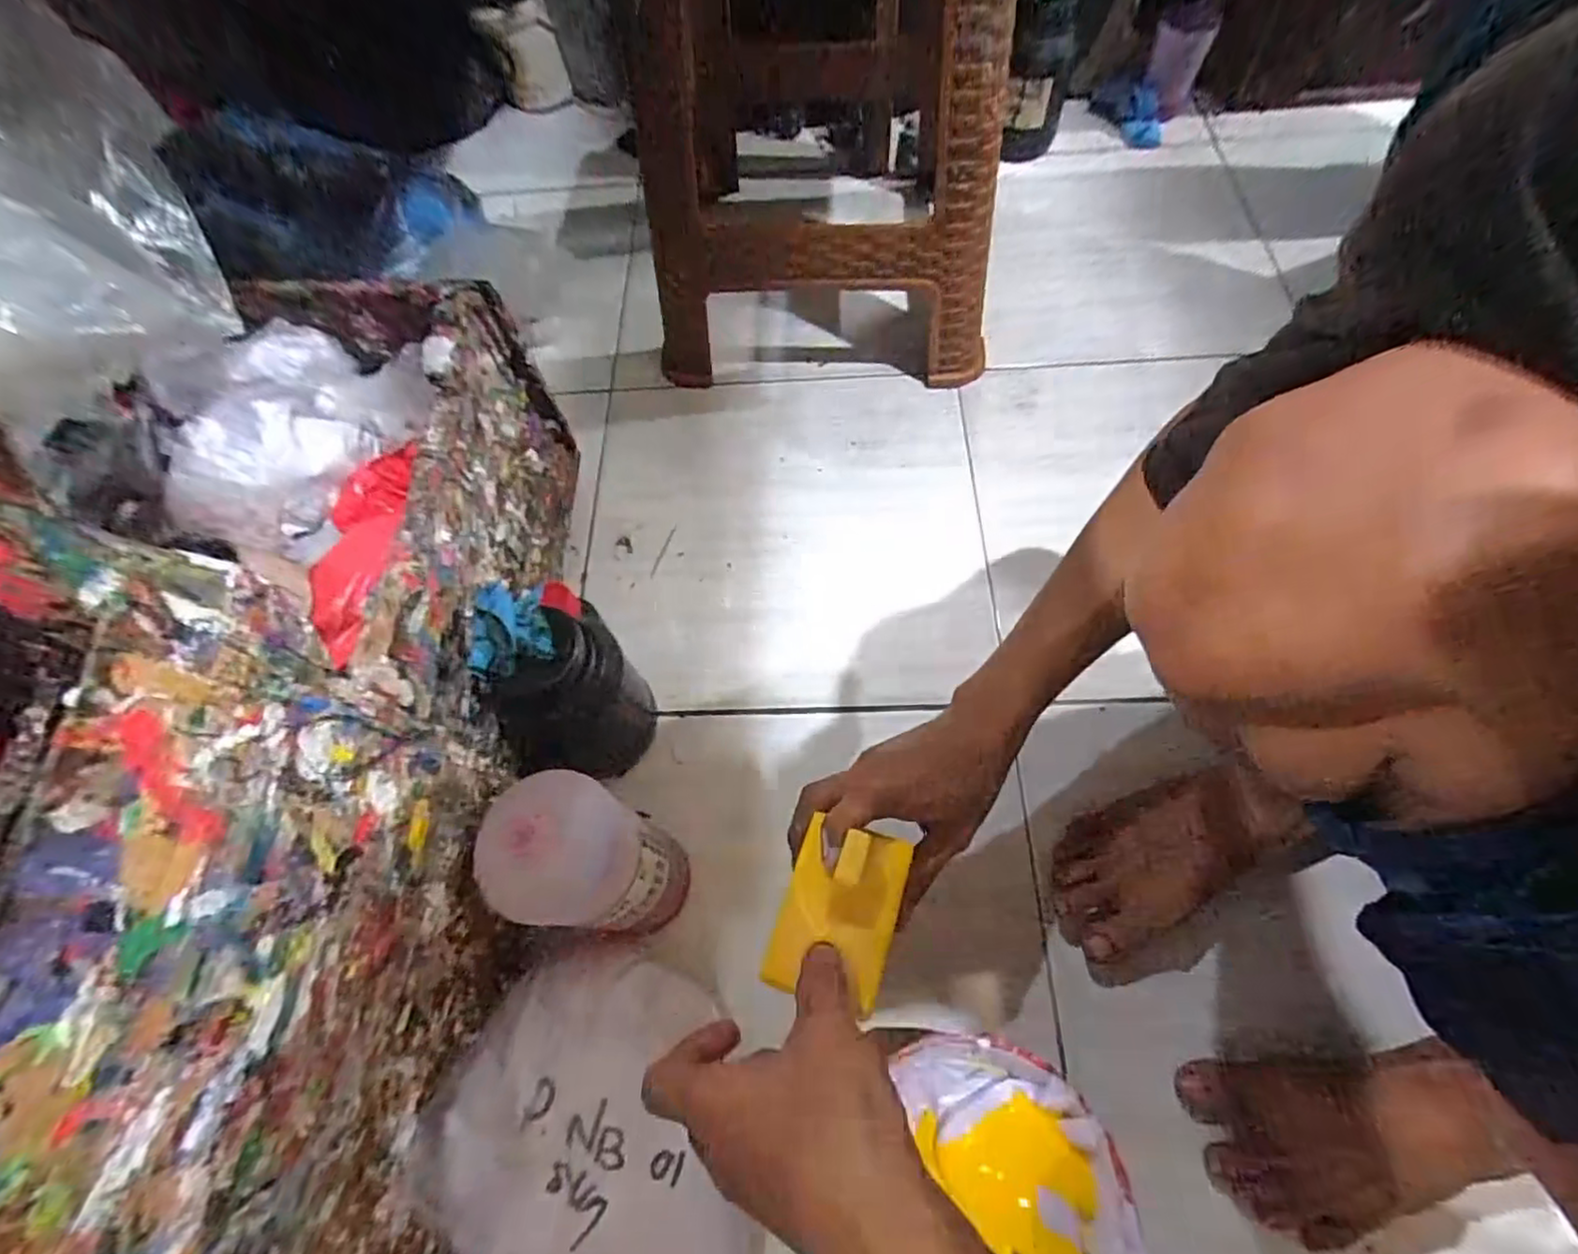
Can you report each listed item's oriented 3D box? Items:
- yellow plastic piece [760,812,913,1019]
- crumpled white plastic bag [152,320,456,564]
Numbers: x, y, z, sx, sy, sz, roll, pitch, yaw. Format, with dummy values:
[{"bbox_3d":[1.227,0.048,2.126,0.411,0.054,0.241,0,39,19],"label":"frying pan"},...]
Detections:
[{"bbox_3d":[0.026,0.146,0.346,0.059,0.035,0.082,17,67,11],"label":"yellow plastic piece"},{"bbox_3d":[-0.327,-0.154,0.478,0.172,0.086,0.114,-42,68,-15],"label":"crumpled white plastic bag"}]

